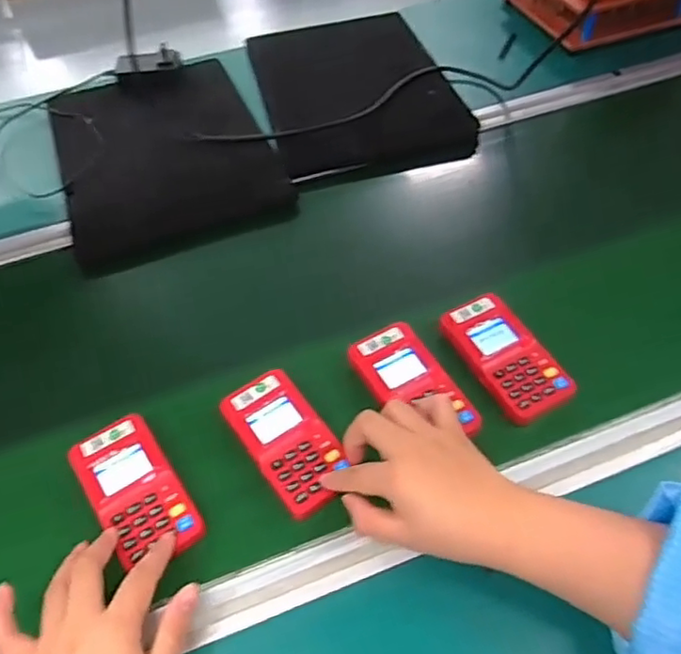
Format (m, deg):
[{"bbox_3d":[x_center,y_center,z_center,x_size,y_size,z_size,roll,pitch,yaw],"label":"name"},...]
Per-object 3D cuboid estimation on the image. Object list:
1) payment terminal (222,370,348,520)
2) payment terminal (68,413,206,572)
[{"bbox_3d":[-0.043,0.090,0.499,0.062,0.018,0.121,-29,54,-22],"label":"payment terminal"},{"bbox_3d":[-0.160,0.125,0.476,0.062,0.017,0.120,-29,54,-22],"label":"payment terminal"}]

